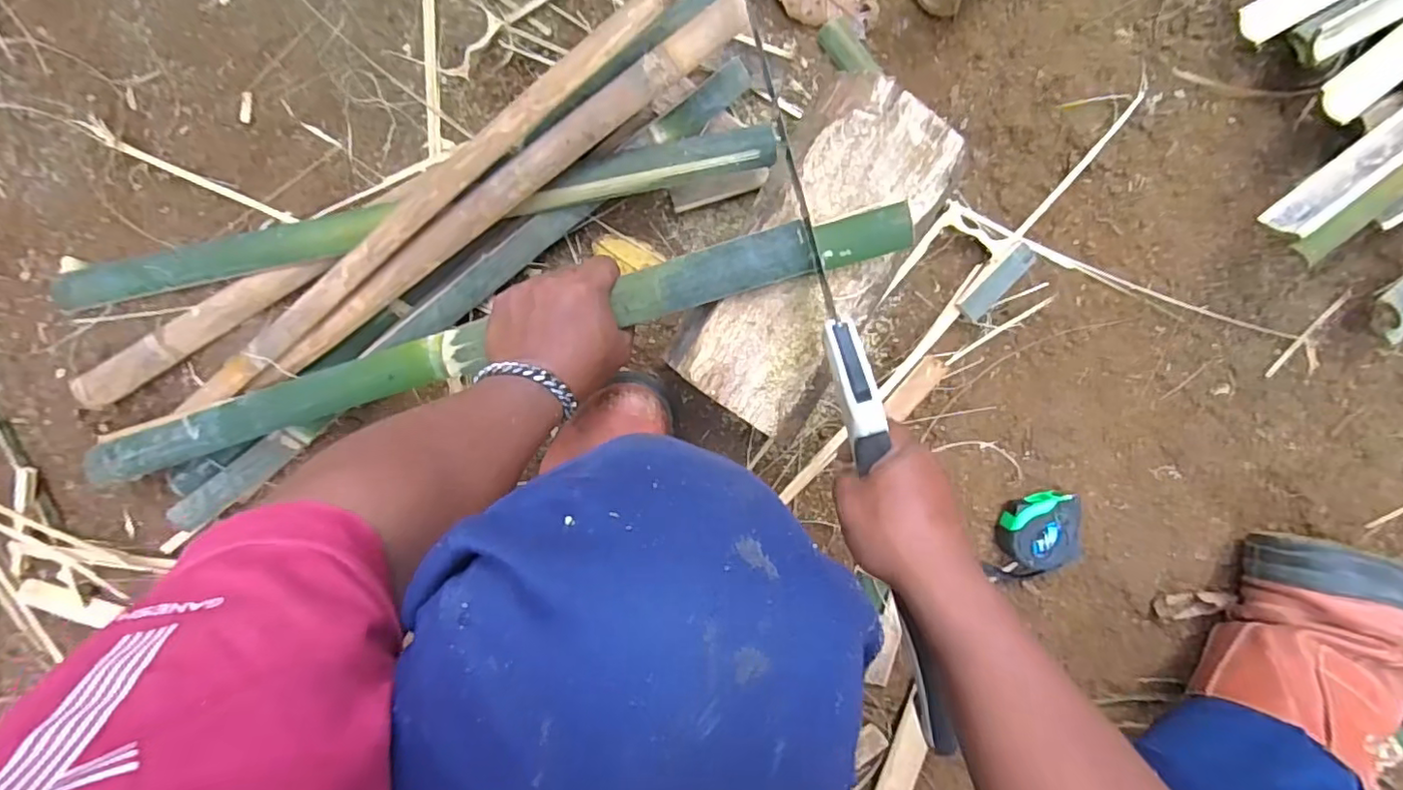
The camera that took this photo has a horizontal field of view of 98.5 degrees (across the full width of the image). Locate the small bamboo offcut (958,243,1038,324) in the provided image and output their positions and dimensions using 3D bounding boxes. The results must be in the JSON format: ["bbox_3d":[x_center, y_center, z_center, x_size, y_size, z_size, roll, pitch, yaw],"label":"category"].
[{"bbox_3d":[0.277,-0.106,0.566,0.025,0.008,0.080,44,93,-4],"label":"small bamboo offcut"}]

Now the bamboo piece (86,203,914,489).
[{"bbox_3d":[-0.203,-0.030,0.495,0.731,0.035,0.044,-15,95,10],"label":"bamboo piece"}]

